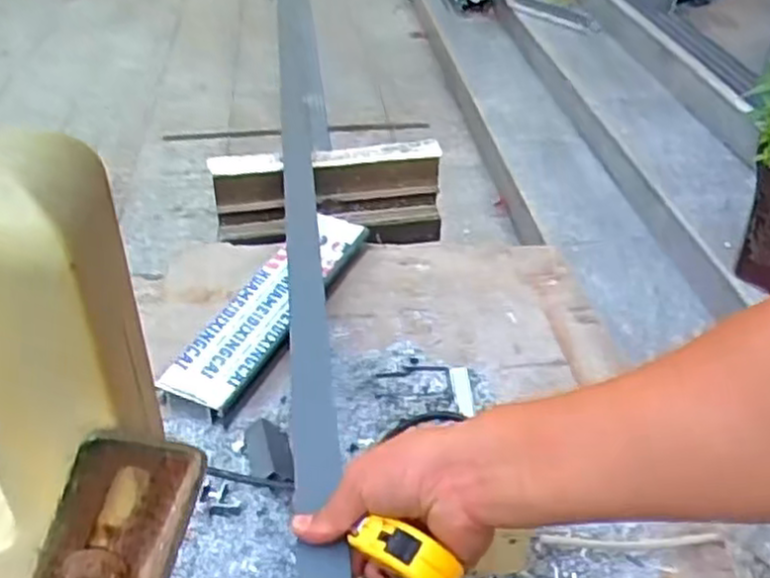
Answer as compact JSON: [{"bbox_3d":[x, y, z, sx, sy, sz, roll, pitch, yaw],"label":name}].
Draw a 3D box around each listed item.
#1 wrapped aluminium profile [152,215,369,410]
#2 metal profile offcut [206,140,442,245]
[{"bbox_3d":[-0.121,0.015,0.868,0.092,0.041,0.338,15,39,16],"label":"wrapped aluminium profile"},{"bbox_3d":[-0.076,-0.126,1.071,0.307,0.118,0.075,-4,38,-8],"label":"metal profile offcut"}]

